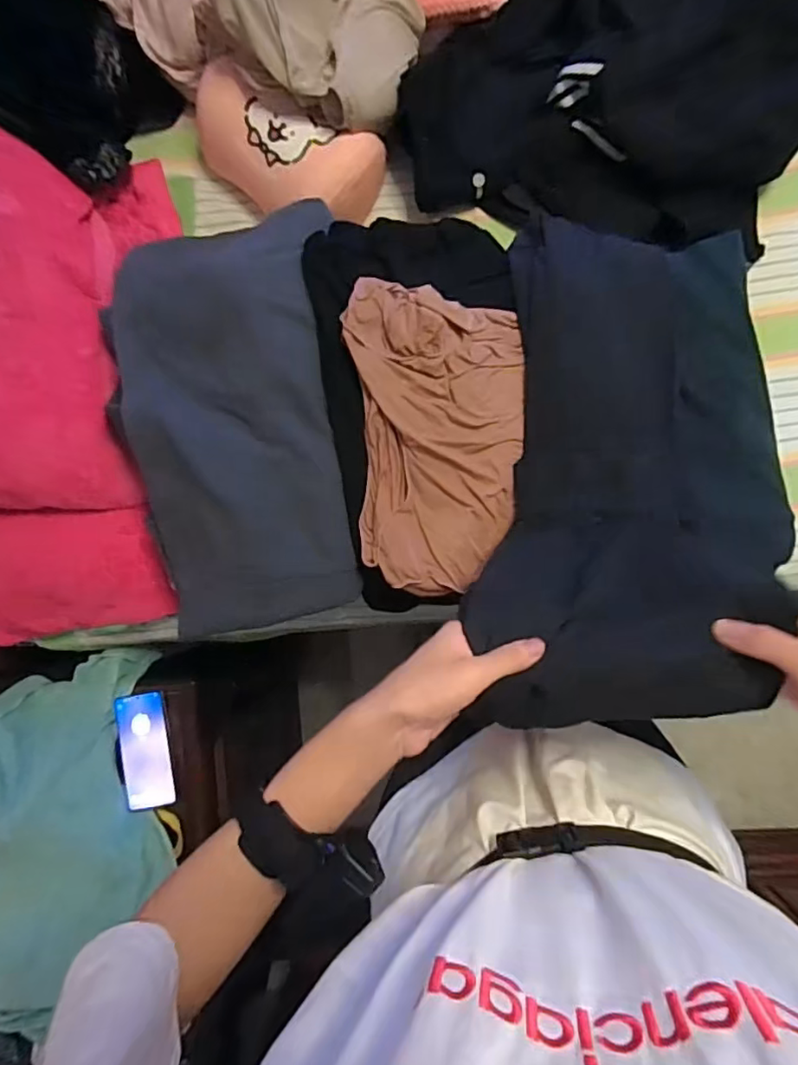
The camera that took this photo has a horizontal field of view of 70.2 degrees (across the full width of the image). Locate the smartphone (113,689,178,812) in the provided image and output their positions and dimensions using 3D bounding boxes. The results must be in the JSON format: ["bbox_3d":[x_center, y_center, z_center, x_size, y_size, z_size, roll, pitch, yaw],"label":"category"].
[{"bbox_3d":[-0.358,0.308,0.804,0.073,0.013,0.156,-15,82,4],"label":"smartphone"}]

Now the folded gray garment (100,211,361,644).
[{"bbox_3d":[-0.197,-0.138,0.667,0.236,0.062,0.487,-7,86,5],"label":"folded gray garment"}]

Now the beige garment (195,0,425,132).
[{"bbox_3d":[-0.111,-0.651,0.702,0.257,0.100,0.199,22,89,6],"label":"beige garment"}]

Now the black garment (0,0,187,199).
[{"bbox_3d":[-0.507,-0.664,0.808,0.315,0.130,0.231,34,90,6],"label":"black garment"}]

